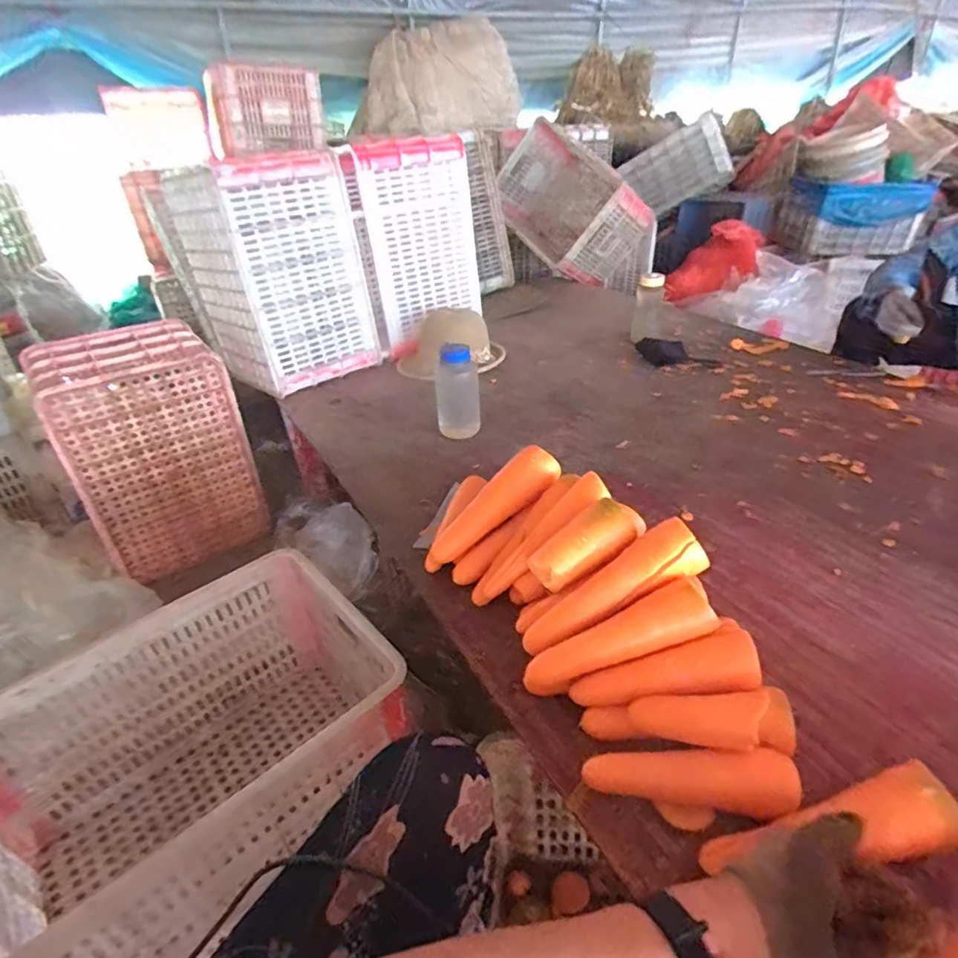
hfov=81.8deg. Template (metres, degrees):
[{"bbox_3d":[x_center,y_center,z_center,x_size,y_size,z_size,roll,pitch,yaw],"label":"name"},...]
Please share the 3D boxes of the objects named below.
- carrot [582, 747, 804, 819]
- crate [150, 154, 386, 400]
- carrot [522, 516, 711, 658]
[{"bbox_3d":[0.180,0.259,0.483,0.182,0.039,0.042,3,34,10],"label":"carrot"},{"bbox_3d":[-0.551,-0.543,1.433,0.328,0.468,0.470,-28,41,-32],"label":"crate"},{"bbox_3d":[0.143,0.126,0.604,0.214,0.046,0.056,-35,35,6],"label":"carrot"}]

